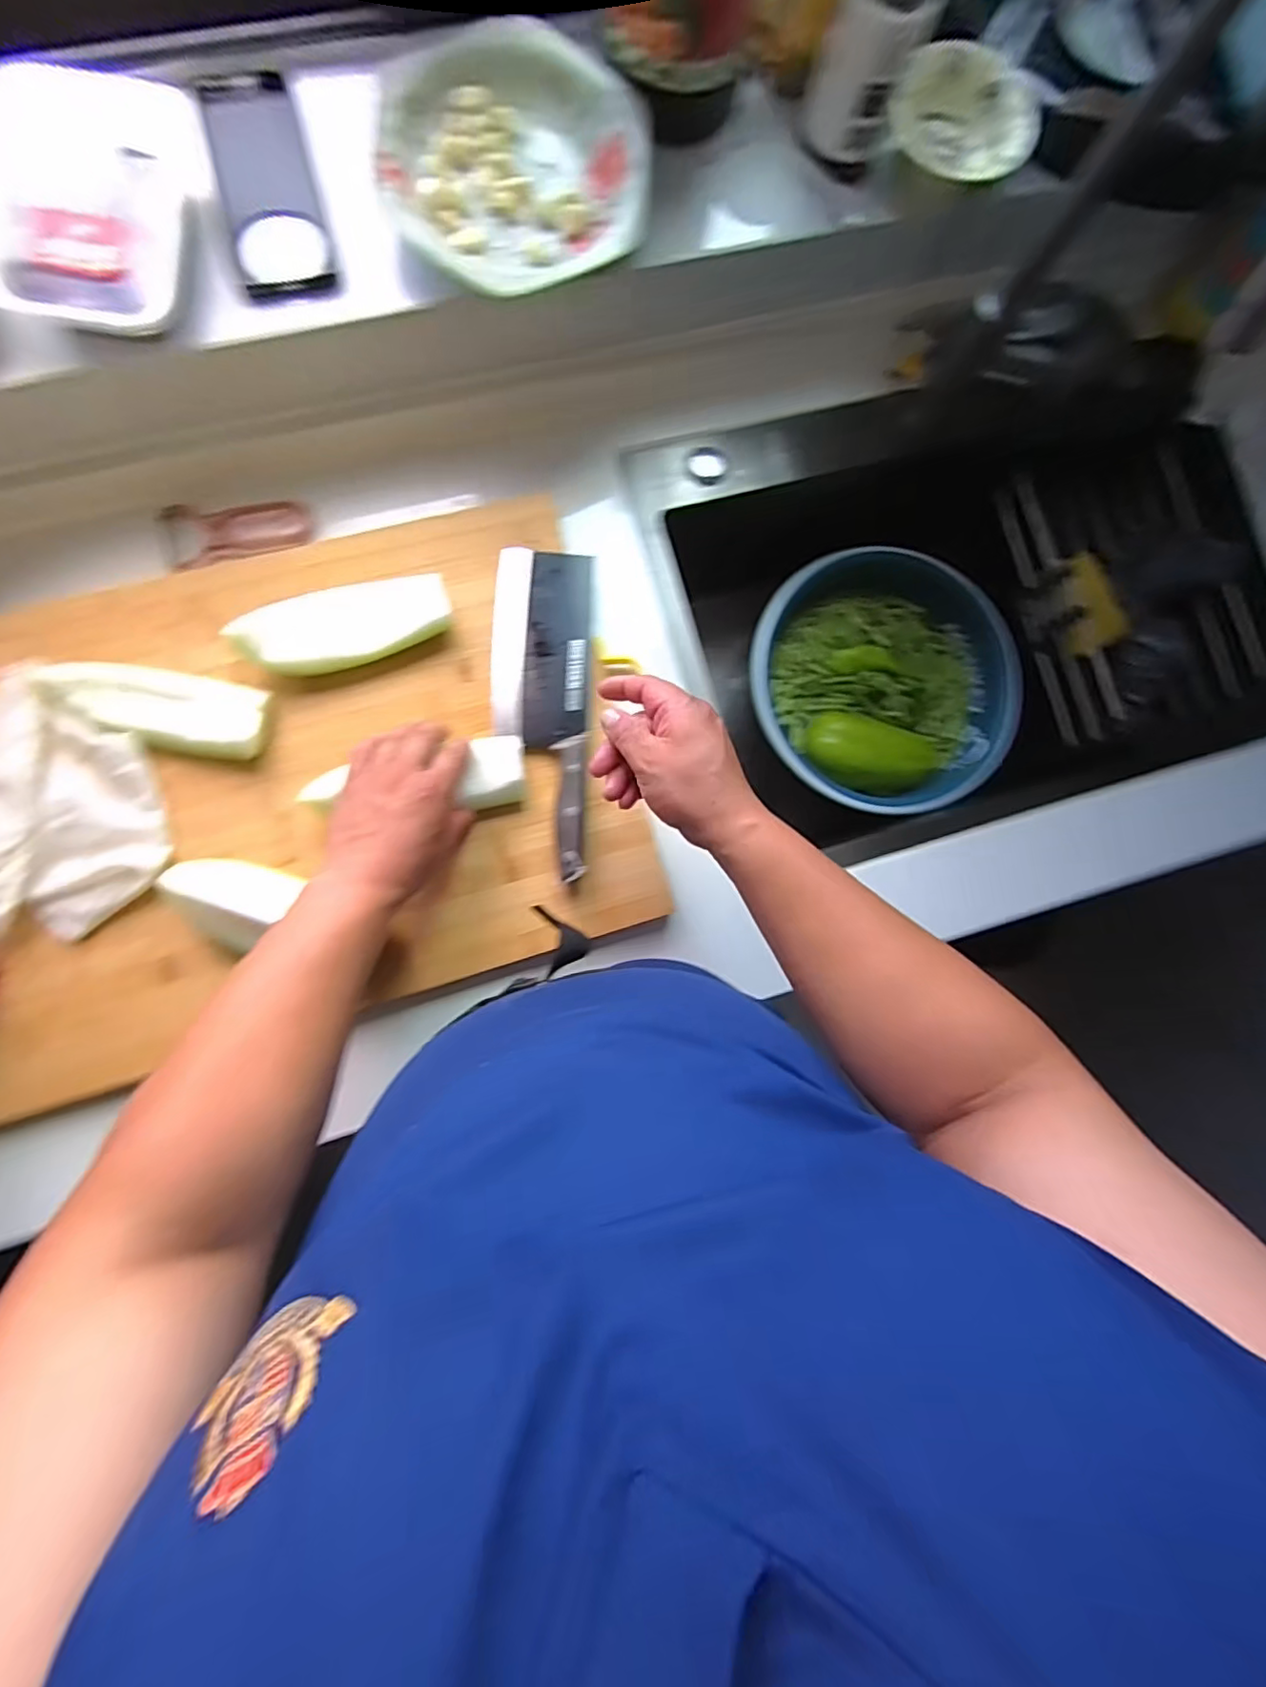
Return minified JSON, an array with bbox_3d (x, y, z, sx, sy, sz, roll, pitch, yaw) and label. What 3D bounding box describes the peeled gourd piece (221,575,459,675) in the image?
[{"bbox_3d":[-0.237,-0.184,0.511,0.164,0.045,0.052,-22,88,-6],"label":"peeled gourd piece"}]

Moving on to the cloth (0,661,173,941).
[{"bbox_3d":[-0.466,-0.027,0.480,0.162,0.029,0.196,-34,90,-6],"label":"cloth"}]

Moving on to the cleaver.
[{"bbox_3d":[-0.081,-0.119,0.528,0.086,0.031,0.287,2,86,-4],"label":"cleaver"}]

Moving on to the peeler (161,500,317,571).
[{"bbox_3d":[-0.351,-0.280,0.540,0.127,0.017,0.048,-17,88,-5],"label":"peeler"}]

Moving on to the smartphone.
[{"bbox_3d":[-0.275,-0.498,0.458,0.065,0.016,0.163,-14,87,-5],"label":"smartphone"}]

